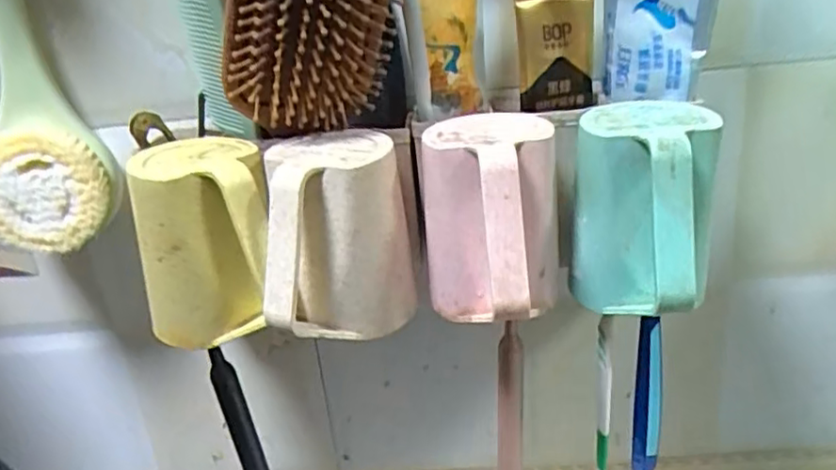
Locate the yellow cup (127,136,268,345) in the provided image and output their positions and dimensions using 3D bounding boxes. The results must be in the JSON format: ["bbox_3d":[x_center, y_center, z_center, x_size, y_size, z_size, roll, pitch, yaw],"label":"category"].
[{"bbox_3d":[-0.112,0.006,0.344,0.071,0.098,0.069,-13,23,-18],"label":"yellow cup"}]

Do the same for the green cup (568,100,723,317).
[{"bbox_3d":[0.114,-0.012,0.331,0.066,0.095,0.077,4,23,24],"label":"green cup"}]

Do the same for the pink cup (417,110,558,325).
[{"bbox_3d":[0.037,-0.007,0.332,0.067,0.093,0.081,-2,22,10],"label":"pink cup"}]

